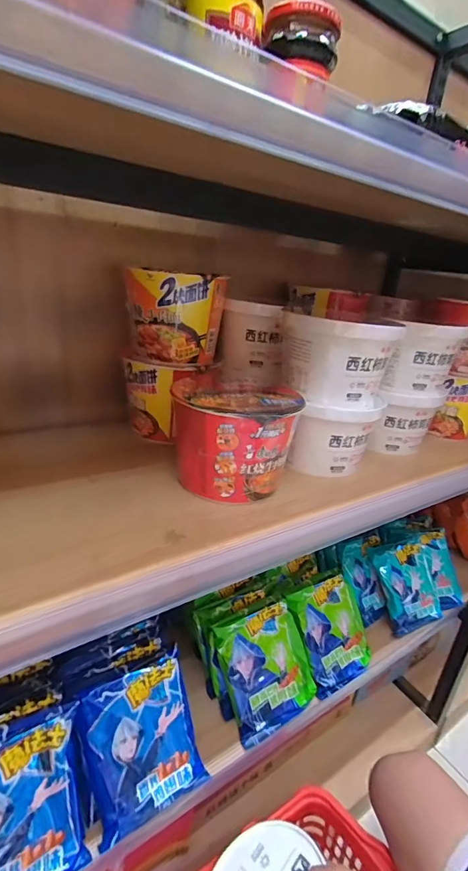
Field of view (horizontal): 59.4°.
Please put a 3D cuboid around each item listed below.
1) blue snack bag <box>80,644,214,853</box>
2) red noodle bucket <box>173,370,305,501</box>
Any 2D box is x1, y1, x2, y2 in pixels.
[{"bbox_3d":[-0.102,0.340,0.461,0.116,0.032,0.139,-9,72,-35],"label":"blue snack bag"},{"bbox_3d":[0.004,0.003,0.460,0.121,0.119,0.115,6,23,-2],"label":"red noodle bucket"}]

